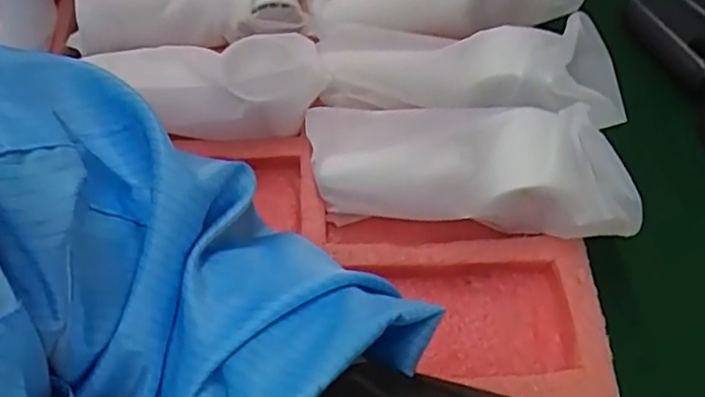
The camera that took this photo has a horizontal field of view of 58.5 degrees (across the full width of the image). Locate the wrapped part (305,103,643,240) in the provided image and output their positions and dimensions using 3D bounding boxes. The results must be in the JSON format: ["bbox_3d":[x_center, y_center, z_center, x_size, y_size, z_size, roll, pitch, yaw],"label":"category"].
[{"bbox_3d":[0.067,-0.018,0.377,0.188,0.049,0.074,3,60,1],"label":"wrapped part"}]

